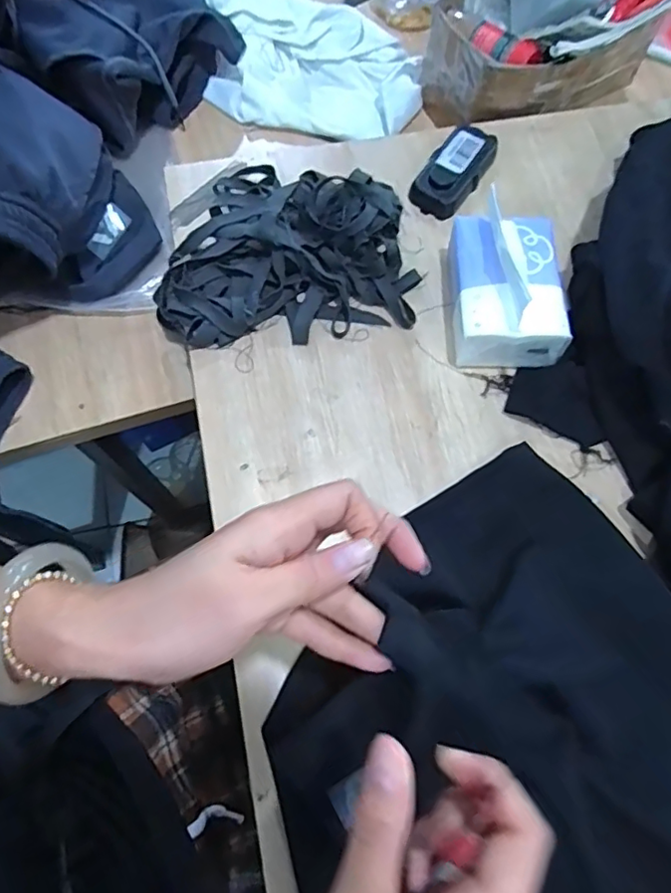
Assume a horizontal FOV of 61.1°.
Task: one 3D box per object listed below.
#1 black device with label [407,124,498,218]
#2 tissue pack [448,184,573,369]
[{"bbox_3d":[0.116,-0.272,0.556,0.048,0.030,0.108,31,72,9],"label":"black device with label"},{"bbox_3d":[0.145,-0.139,0.485,0.091,0.066,0.122,4,70,-1],"label":"tissue pack"}]

